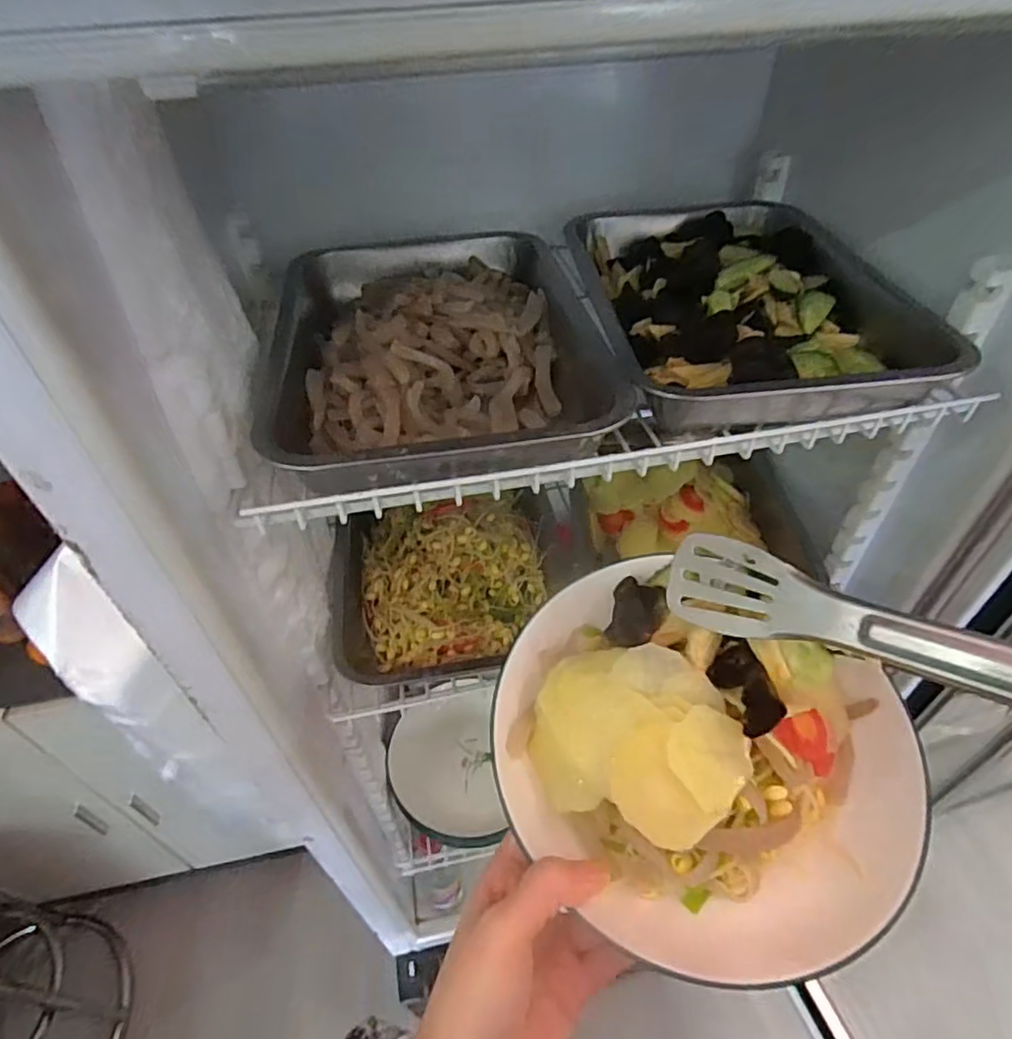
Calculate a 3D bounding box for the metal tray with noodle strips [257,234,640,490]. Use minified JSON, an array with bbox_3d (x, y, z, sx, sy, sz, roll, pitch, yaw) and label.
[{"bbox_3d":[-0.053,-0.135,0.455,0.224,0.044,0.322,-5,44,-4],"label":"metal tray with noodle strips"}]

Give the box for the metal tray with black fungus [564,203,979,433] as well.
[{"bbox_3d":[0.165,-0.178,0.484,0.205,0.045,0.307,-5,44,-3],"label":"metal tray with black fungus"}]

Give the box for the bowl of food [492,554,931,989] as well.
[{"bbox_3d":[0.097,0.105,0.307,0.198,0.085,0.178,23,49,24],"label":"bowl of food"}]

